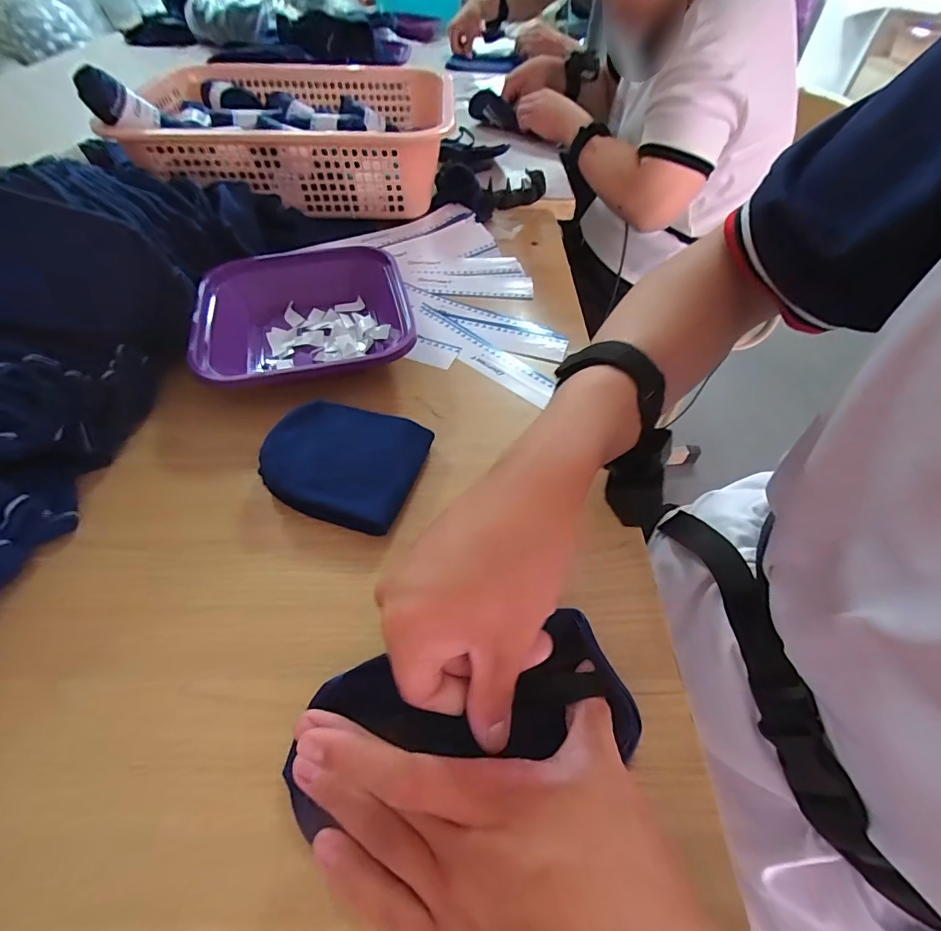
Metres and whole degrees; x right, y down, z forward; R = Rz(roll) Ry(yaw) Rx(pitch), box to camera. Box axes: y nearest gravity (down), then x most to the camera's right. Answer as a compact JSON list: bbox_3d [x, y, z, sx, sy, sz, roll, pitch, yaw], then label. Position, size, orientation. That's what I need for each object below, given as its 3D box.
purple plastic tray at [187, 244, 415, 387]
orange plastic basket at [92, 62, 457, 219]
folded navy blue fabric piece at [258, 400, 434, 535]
[{"bbox_3d":[-0.152,-0.135,0.425,0.185,0.046,0.188,-10,53,-9],"label":"purple plastic tray"},{"bbox_3d":[-0.226,-0.438,0.600,0.390,0.097,0.326,2,52,0],"label":"orange plastic basket"},{"bbox_3d":[-0.091,-0.005,0.332,0.105,0.031,0.091,14,53,10],"label":"folded navy blue fabric piece"}]

